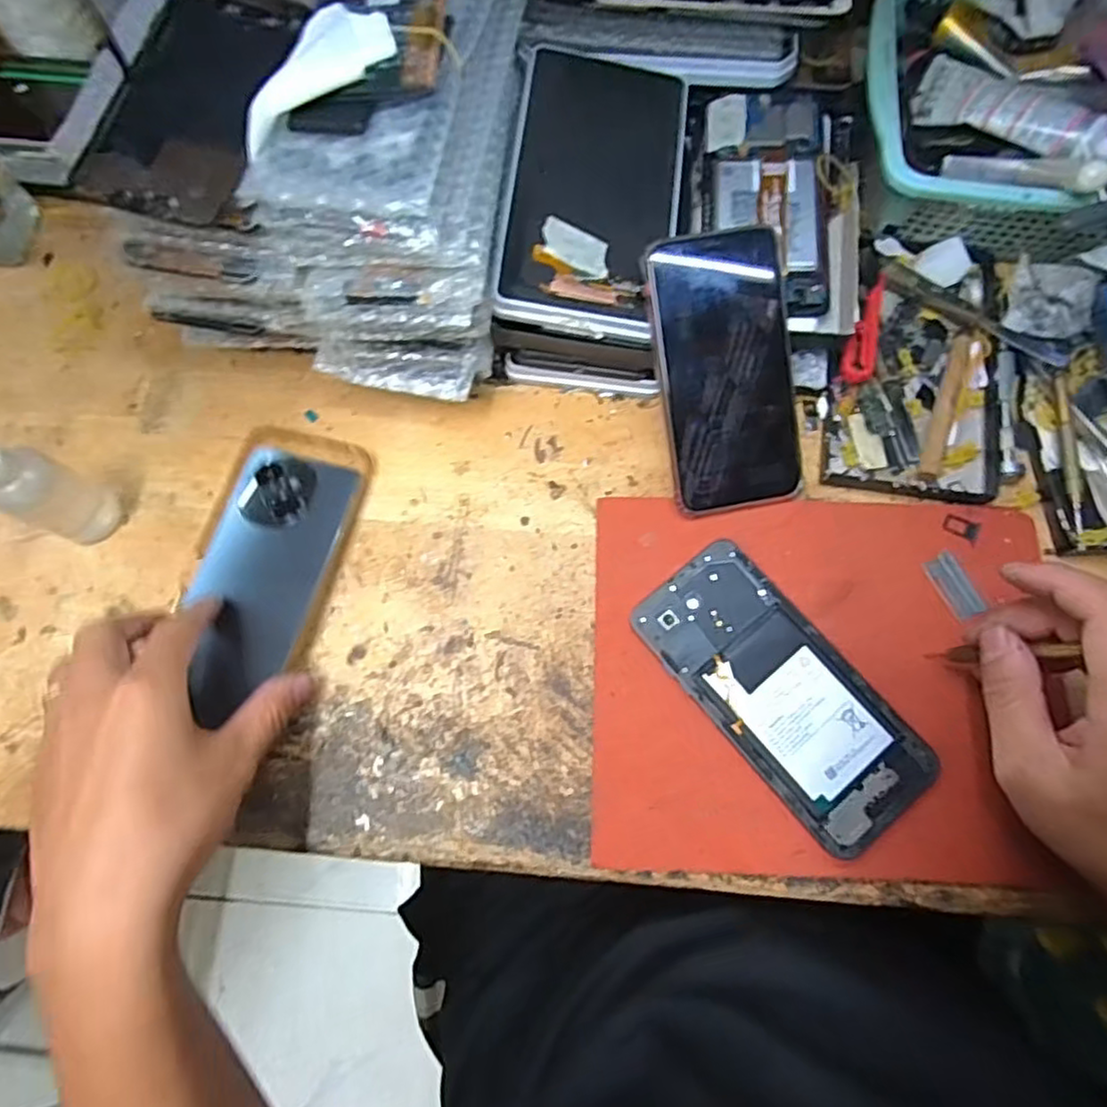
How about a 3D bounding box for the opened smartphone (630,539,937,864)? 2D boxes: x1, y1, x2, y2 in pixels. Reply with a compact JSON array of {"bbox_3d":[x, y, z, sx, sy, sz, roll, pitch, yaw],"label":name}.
[{"bbox_3d":[0.120,0.073,0.362,0.077,0.013,0.163,-38,77,-9],"label":"opened smartphone"}]

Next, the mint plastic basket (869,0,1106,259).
[{"bbox_3d":[0.327,-0.275,0.427,0.267,0.063,0.194,10,74,4],"label":"mint plastic basket"}]

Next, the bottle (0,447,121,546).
[{"bbox_3d":[-0.282,-0.036,0.359,0.034,0.110,0.036,20,75,6],"label":"bottle"}]

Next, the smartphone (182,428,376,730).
[{"bbox_3d":[-0.163,0.006,0.391,0.082,0.013,0.165,8,70,3],"label":"smartphone"}]

